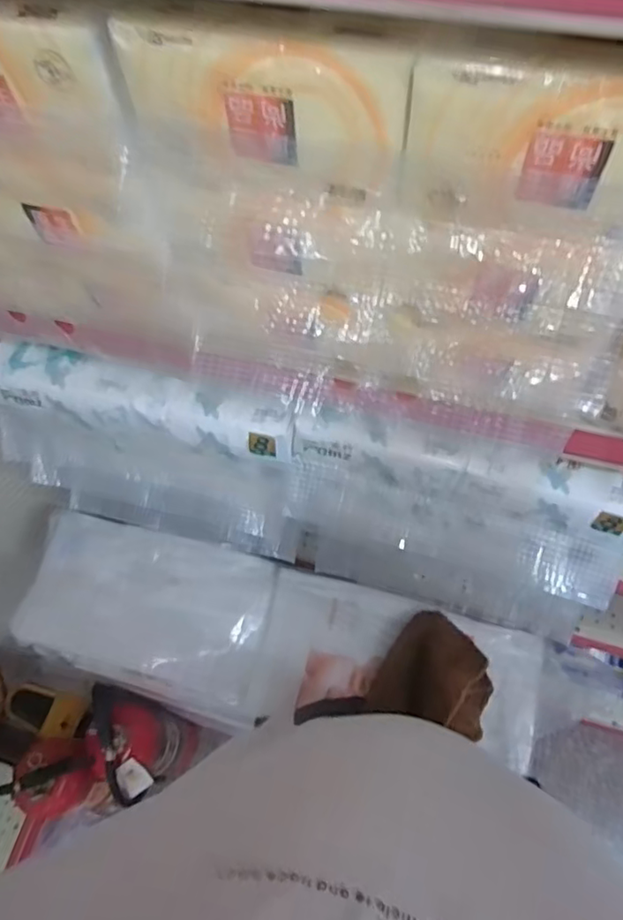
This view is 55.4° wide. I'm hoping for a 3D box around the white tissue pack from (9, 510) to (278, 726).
[{"bbox_3d":[-0.240,0.218,0.875,0.364,0.056,0.212,13,66,10],"label":"white tissue pack"}]

